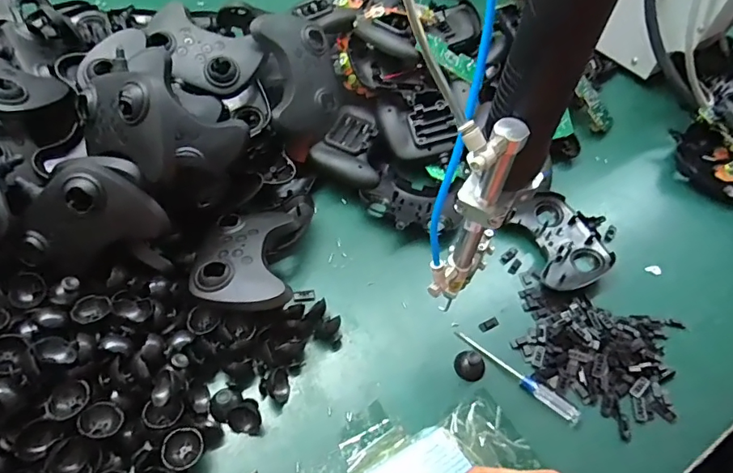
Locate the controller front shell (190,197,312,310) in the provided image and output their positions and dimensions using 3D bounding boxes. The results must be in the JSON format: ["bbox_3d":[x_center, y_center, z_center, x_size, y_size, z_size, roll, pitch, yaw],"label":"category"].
[{"bbox_3d":[-0.106,0.012,0.454,0.089,0.048,0.146,7,51,0],"label":"controller front shell"}]

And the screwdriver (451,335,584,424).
[{"bbox_3d":[0.128,0.118,0.413,0.118,0.008,0.014,35,56,20],"label":"screwdriver"}]

